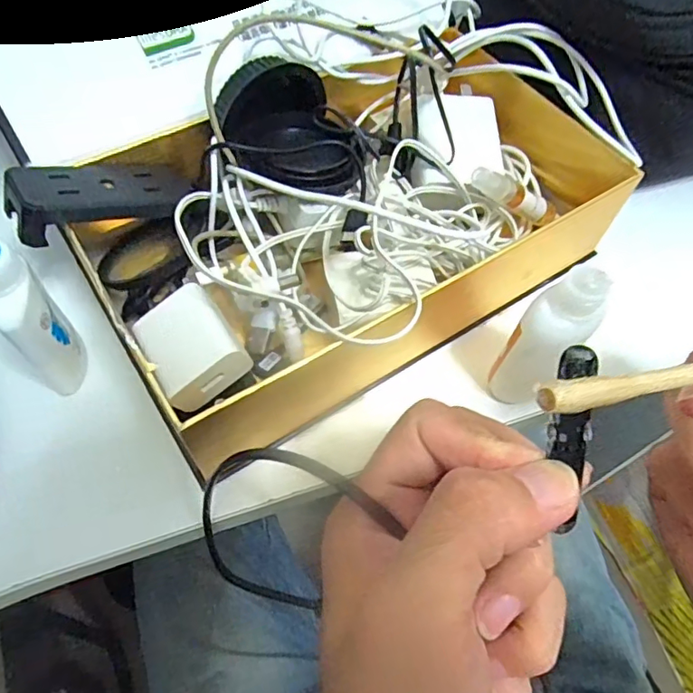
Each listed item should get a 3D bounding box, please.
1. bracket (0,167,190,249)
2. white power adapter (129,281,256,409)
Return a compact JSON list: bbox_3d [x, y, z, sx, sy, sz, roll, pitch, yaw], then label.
[{"bbox_3d":[-0.110,-0.067,0.250,0.079,0.018,0.031,-22,60,-39],"label":"bracket"},{"bbox_3d":[-0.067,0.001,0.246,0.038,0.025,0.047,-41,67,-5],"label":"white power adapter"}]

